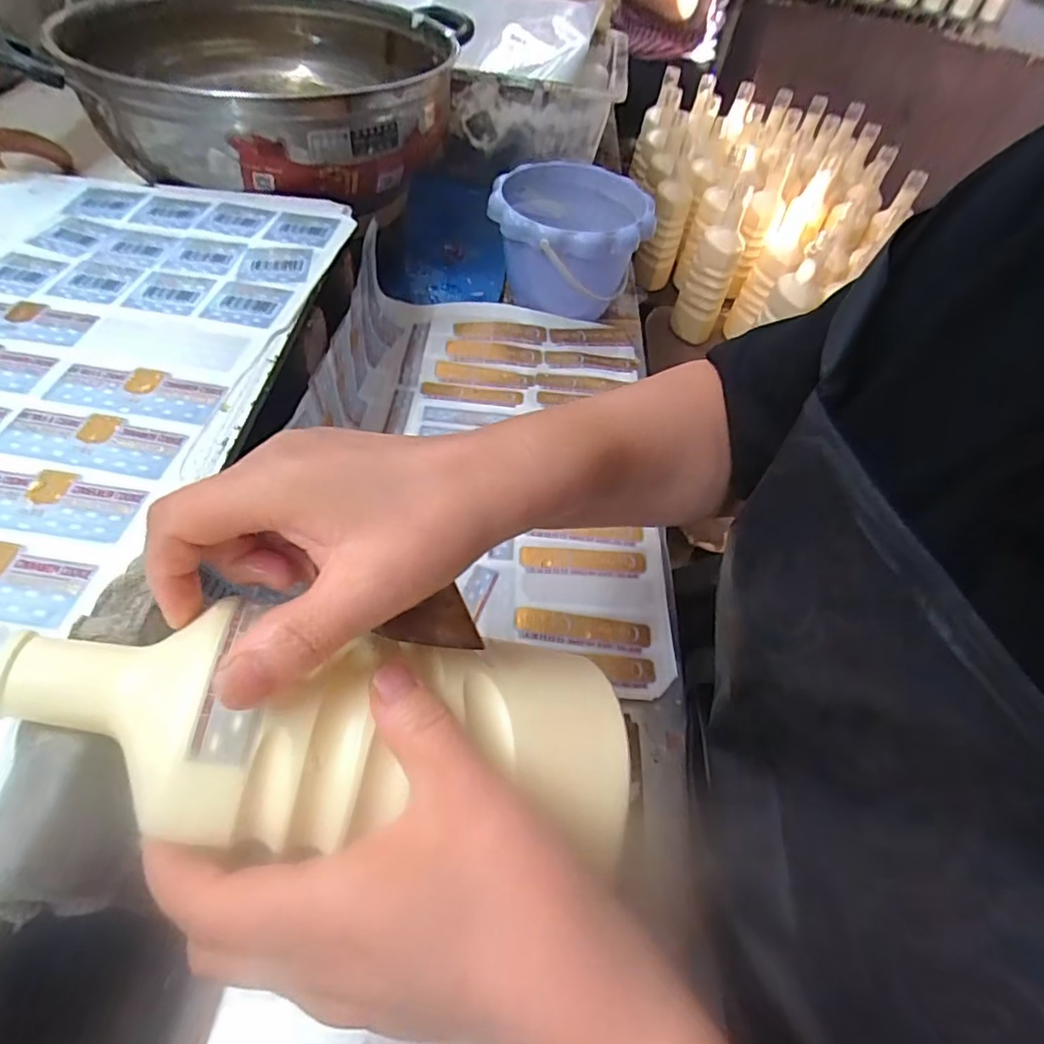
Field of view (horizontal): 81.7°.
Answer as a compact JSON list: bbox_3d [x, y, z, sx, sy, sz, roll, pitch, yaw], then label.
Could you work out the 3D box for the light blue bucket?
[{"bbox_3d":[0.045,-0.273,0.618,0.150,0.114,0.144,5,51,-6],"label":"light blue bucket"}]

